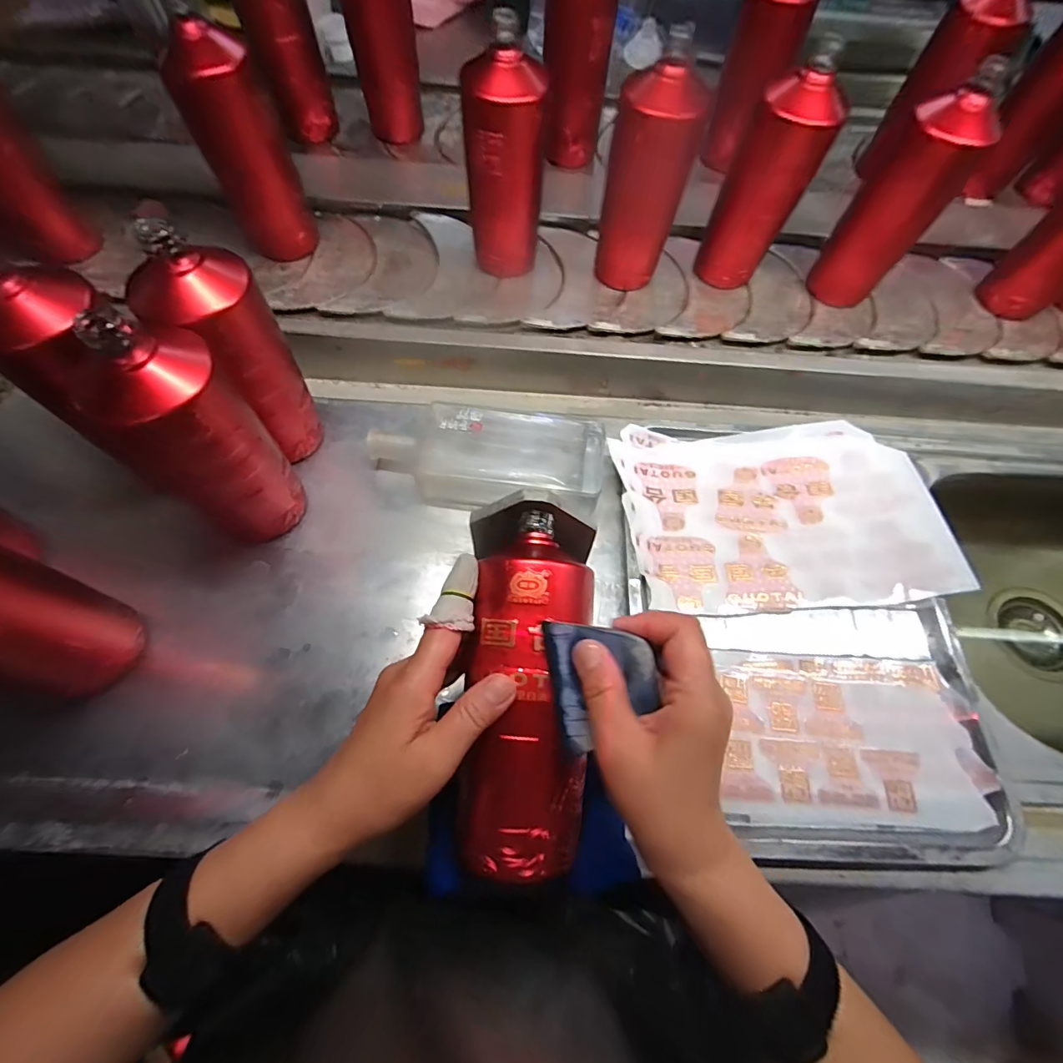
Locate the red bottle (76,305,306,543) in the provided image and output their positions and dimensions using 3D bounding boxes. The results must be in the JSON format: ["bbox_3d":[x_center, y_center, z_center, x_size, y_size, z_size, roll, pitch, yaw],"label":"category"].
[{"bbox_3d":[-0.239,-0.061,0.361,0.069,0.211,0.078,26,71,7],"label":"red bottle"}]

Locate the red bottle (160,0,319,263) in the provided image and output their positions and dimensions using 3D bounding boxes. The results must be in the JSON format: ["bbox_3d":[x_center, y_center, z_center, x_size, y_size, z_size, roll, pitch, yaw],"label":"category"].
[{"bbox_3d":[-0.289,-0.383,0.489,0.081,0.196,0.071,-22,72,-10],"label":"red bottle"}]

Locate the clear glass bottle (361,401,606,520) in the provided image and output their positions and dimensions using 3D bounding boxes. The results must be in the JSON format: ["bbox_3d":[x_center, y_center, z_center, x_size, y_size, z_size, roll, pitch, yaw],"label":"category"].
[{"bbox_3d":[-0.043,-0.070,0.459,0.221,0.047,0.101,7,69,0],"label":"clear glass bottle"}]

